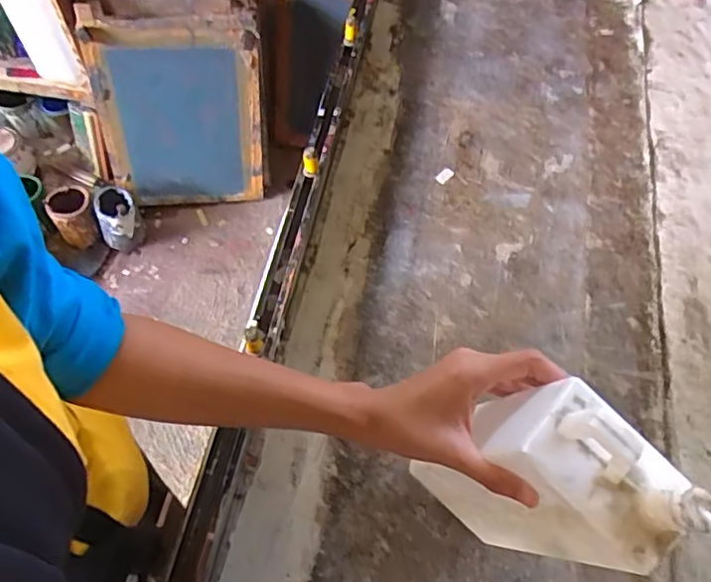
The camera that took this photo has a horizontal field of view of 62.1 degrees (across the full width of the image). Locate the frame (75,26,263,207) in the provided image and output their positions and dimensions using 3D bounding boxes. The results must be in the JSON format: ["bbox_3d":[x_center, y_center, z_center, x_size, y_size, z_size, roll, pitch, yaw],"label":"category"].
[{"bbox_3d":[-0.421,-0.397,1.420,0.377,0.448,0.054,-3,47,-8],"label":"frame"}]

